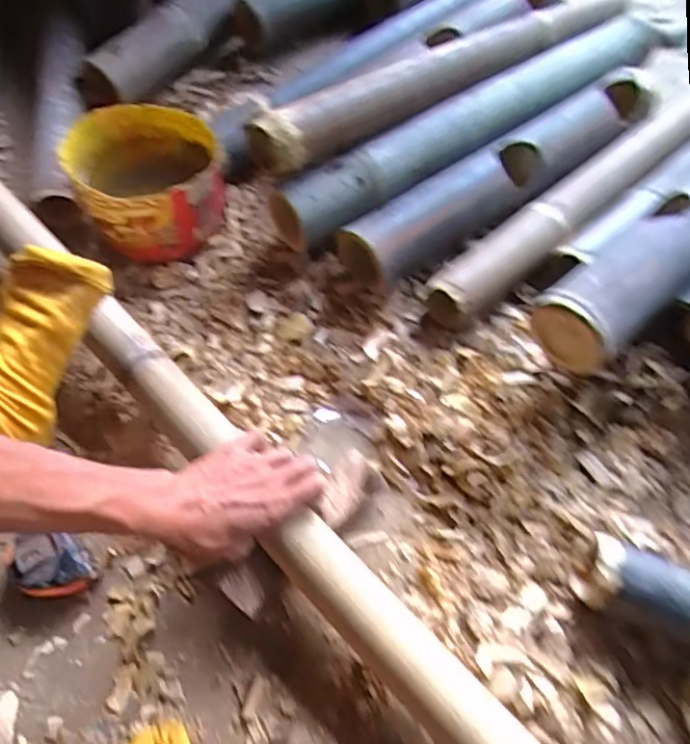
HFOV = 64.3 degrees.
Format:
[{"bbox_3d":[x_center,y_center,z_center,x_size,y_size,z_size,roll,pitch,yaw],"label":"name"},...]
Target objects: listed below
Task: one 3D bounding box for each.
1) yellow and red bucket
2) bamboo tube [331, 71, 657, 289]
[{"bbox_3d":[-0.212,-0.208,0.605,0.150,0.092,0.147,0,62,-1],"label":"yellow and red bucket"},{"bbox_3d":[0.188,-0.218,0.631,0.427,0.076,0.074,-29,67,-15],"label":"bamboo tube"}]

